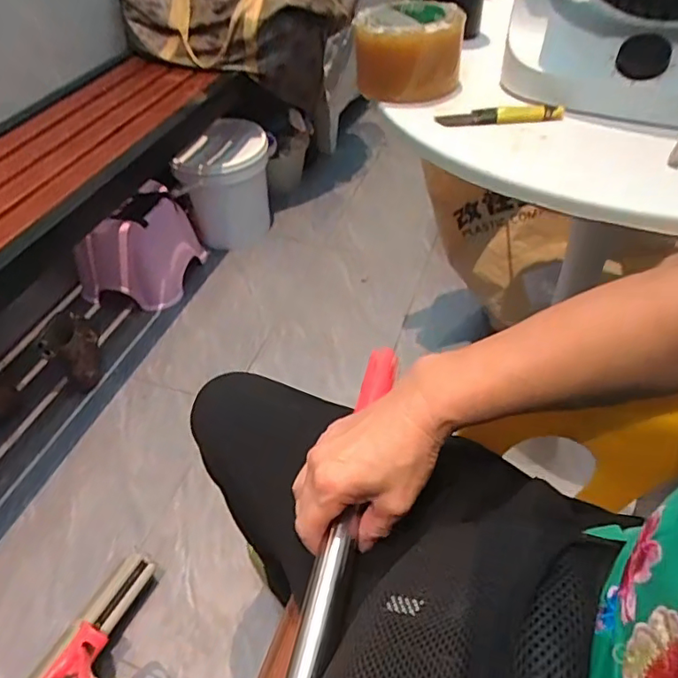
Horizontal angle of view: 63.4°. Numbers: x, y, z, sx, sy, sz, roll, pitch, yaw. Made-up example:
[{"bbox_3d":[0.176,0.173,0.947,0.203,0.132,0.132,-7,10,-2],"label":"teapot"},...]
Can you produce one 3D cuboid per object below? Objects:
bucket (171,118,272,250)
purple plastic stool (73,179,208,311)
[{"bbox_3d":[-0.332,-0.471,1.667,0.256,0.289,0.262,-4,46,-1],"label":"bucket"},{"bbox_3d":[-0.543,-0.263,1.491,0.244,0.222,0.280,8,47,10],"label":"purple plastic stool"}]

